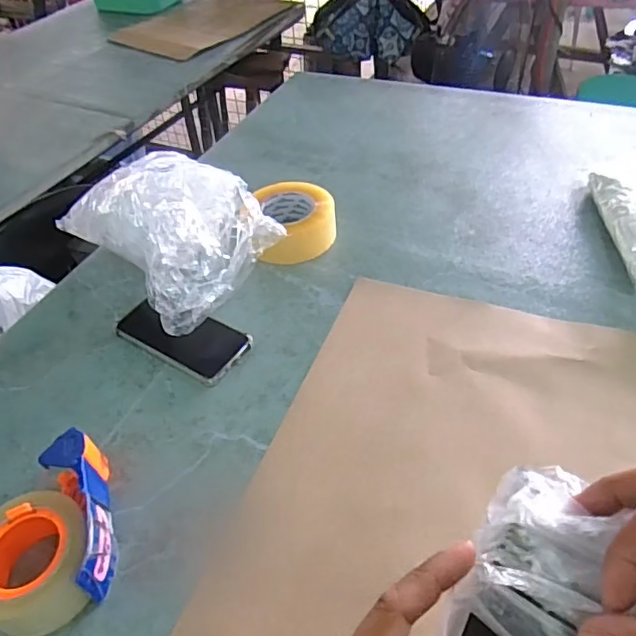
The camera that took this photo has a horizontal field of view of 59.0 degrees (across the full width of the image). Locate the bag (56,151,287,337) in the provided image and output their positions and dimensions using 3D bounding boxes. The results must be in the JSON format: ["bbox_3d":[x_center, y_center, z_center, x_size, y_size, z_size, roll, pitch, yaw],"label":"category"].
[{"bbox_3d":[-0.199,-0.122,0.760,0.199,0.112,0.299,-36,53,-27],"label":"bag"}]

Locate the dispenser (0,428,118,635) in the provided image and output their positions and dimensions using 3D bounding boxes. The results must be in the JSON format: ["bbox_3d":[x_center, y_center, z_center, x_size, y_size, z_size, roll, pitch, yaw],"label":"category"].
[{"bbox_3d":[-0.241,0.195,0.496,0.111,0.067,0.146,-18,45,-13],"label":"dispenser"}]

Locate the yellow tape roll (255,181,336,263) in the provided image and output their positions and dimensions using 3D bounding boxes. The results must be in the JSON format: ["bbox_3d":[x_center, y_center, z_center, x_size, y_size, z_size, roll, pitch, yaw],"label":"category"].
[{"bbox_3d":[-0.030,-0.139,0.797,0.107,0.063,0.117,-3,44,3],"label":"yellow tape roll"}]

